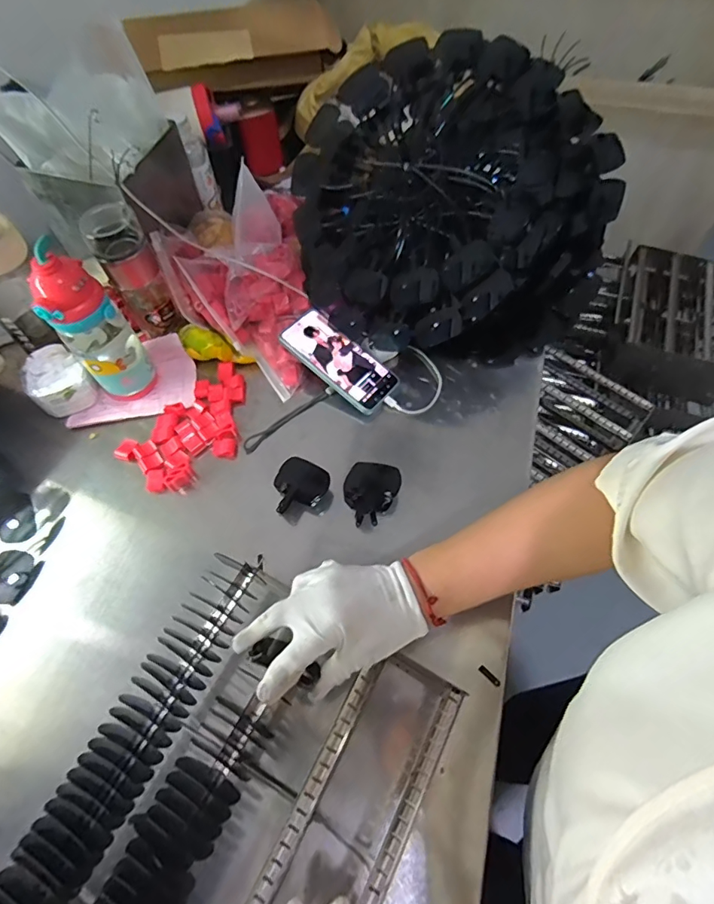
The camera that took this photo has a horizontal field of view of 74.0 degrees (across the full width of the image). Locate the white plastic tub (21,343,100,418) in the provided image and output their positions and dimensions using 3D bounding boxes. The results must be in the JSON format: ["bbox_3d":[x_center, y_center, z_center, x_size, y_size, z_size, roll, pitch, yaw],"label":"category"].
[{"bbox_3d":[-0.403,-0.093,0.644,0.073,0.058,0.077,0,63,0],"label":"white plastic tub"}]

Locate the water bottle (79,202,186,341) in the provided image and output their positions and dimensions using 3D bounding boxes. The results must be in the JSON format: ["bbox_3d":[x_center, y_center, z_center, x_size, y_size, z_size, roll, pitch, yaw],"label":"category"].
[{"bbox_3d":[-0.285,-0.226,0.619,0.065,0.162,0.064,-29,66,-14],"label":"water bottle"}]

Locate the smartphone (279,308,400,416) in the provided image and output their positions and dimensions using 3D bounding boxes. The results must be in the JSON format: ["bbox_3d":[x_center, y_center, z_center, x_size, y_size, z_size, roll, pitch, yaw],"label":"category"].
[{"bbox_3d":[-0.023,-0.124,0.635,0.159,0.015,0.074,42,69,4],"label":"smartphone"}]

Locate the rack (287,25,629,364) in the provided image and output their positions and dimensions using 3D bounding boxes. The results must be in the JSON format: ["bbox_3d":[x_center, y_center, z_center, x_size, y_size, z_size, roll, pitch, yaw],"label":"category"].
[{"bbox_3d":[0.125,-0.325,0.642,0.401,0.181,0.401,3,101,15],"label":"rack"}]

